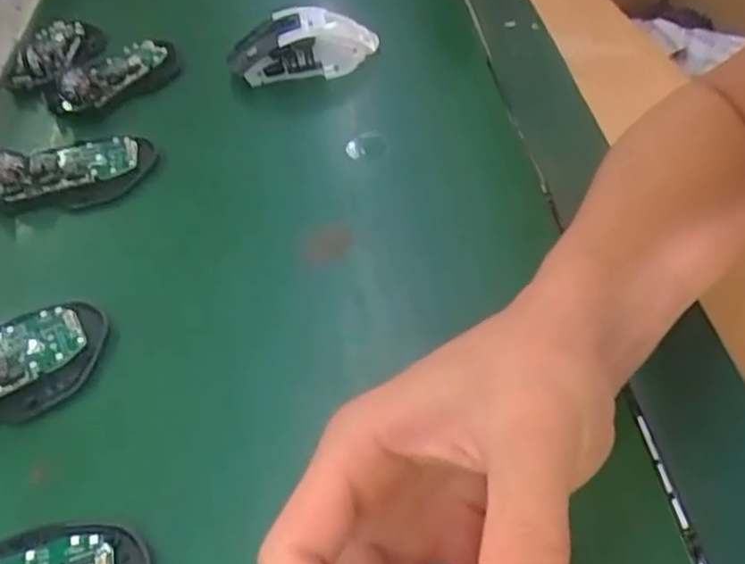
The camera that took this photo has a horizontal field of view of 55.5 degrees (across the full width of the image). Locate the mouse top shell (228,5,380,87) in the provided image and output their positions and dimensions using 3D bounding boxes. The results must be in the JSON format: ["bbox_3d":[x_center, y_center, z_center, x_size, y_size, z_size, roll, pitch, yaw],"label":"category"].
[{"bbox_3d":[-0.054,-0.181,0.553,0.112,0.045,0.050,-6,47,1],"label":"mouse top shell"}]

